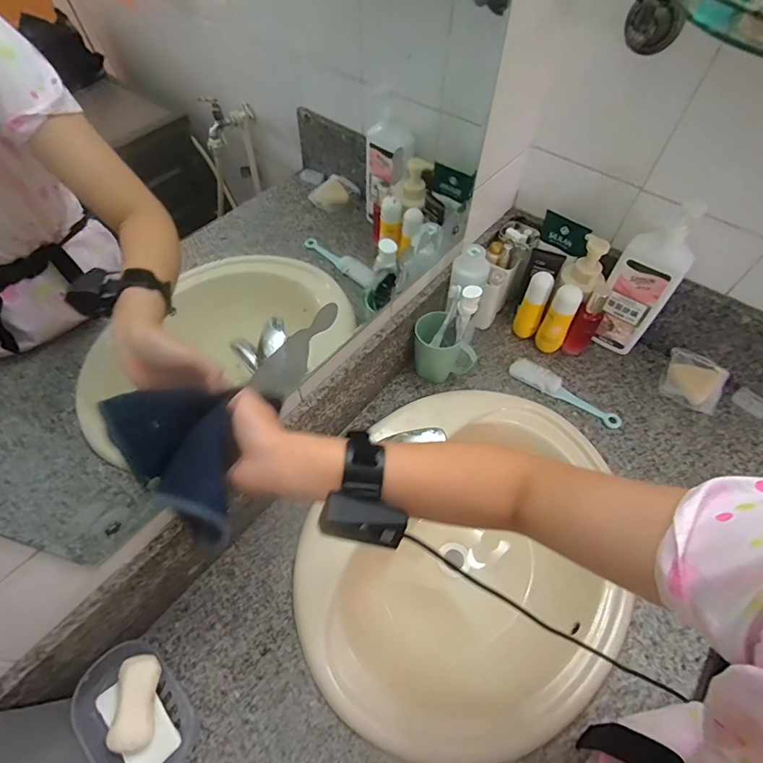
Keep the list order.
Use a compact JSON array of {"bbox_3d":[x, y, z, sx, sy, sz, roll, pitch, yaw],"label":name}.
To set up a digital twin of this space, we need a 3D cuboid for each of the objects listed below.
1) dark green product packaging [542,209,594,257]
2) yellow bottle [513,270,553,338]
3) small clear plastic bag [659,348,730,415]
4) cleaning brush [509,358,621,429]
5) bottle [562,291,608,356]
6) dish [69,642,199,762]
[{"bbox_3d":[0.331,-0.265,0.781,0.016,0.056,0.096,-26,56,-28],"label":"dark green product packaging"},{"bbox_3d":[0.285,-0.141,0.813,0.042,0.145,0.036,25,61,14],"label":"yellow bottle"},{"bbox_3d":[0.567,0.000,0.785,0.094,0.032,0.102,29,63,16],"label":"small clear plastic bag"},{"bbox_3d":[0.330,0.018,0.781,0.204,0.017,0.046,33,64,18],"label":"cleaning brush"},{"bbox_3d":[0.373,-0.105,0.789,0.042,0.138,0.047,39,66,20],"label":"bottle"},{"bbox_3d":[-0.286,0.390,0.512,0.094,0.065,0.149,-37,64,-23],"label":"dish"}]

